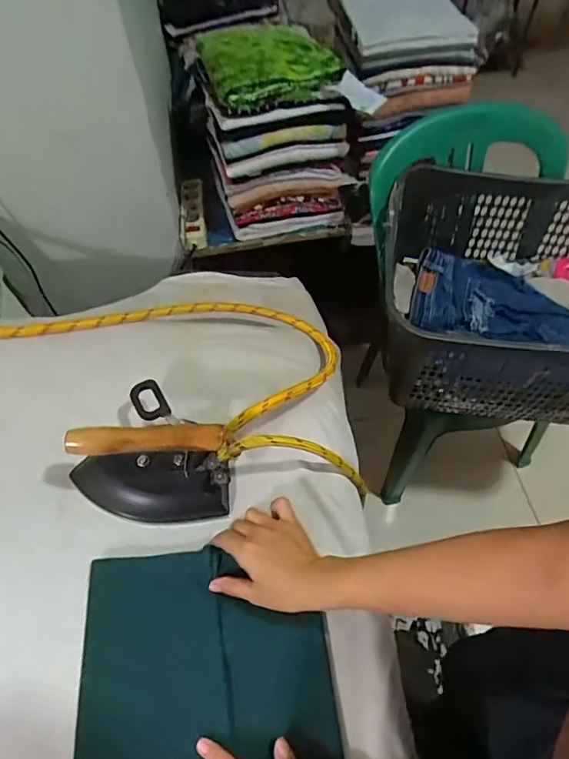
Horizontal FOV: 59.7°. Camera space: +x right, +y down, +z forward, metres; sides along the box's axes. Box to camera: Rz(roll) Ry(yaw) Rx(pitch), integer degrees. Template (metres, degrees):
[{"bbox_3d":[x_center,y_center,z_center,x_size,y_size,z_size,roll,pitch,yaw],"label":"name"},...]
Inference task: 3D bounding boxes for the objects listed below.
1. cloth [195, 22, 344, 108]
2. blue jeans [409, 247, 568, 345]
[{"bbox_3d":[-0.033,-0.609,0.943,0.225,0.066,0.239,-14,56,-6],"label":"cloth"},{"bbox_3d":[0.479,-0.156,0.990,0.424,0.069,0.192,10,57,9],"label":"blue jeans"}]

